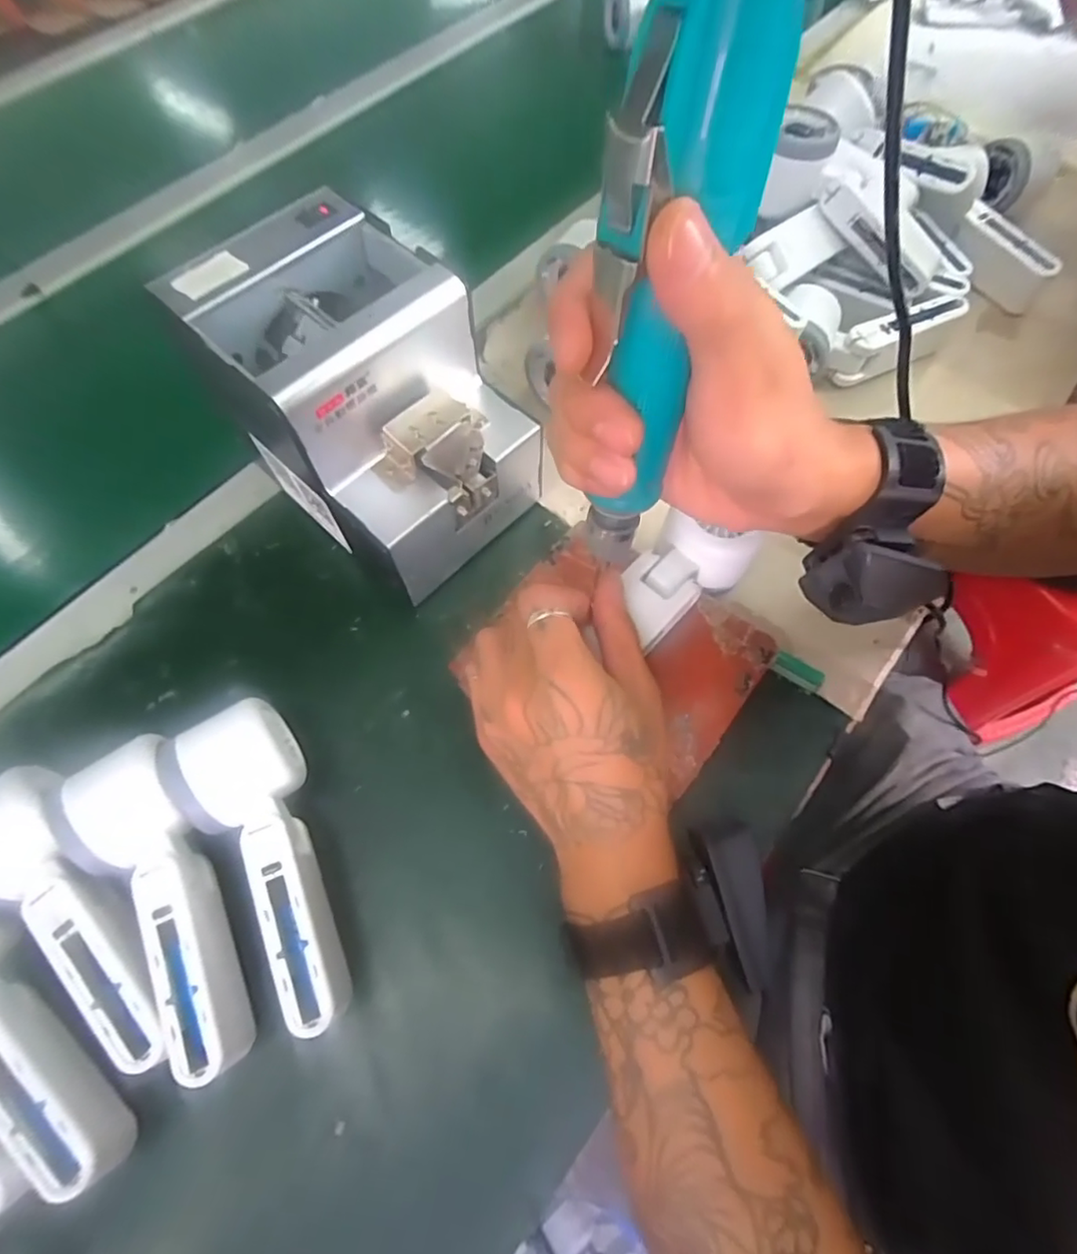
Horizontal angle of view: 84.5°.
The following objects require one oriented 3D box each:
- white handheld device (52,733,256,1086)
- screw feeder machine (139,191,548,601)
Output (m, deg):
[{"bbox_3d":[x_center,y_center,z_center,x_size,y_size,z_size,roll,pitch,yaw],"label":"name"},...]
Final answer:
[{"bbox_3d":[-0.187,0.136,0.295,0.053,0.049,0.166,-27,68,-11],"label":"white handheld device"},{"bbox_3d":[-0.099,-0.133,0.375,0.123,0.151,0.177,-42,72,-16],"label":"screw feeder machine"}]

